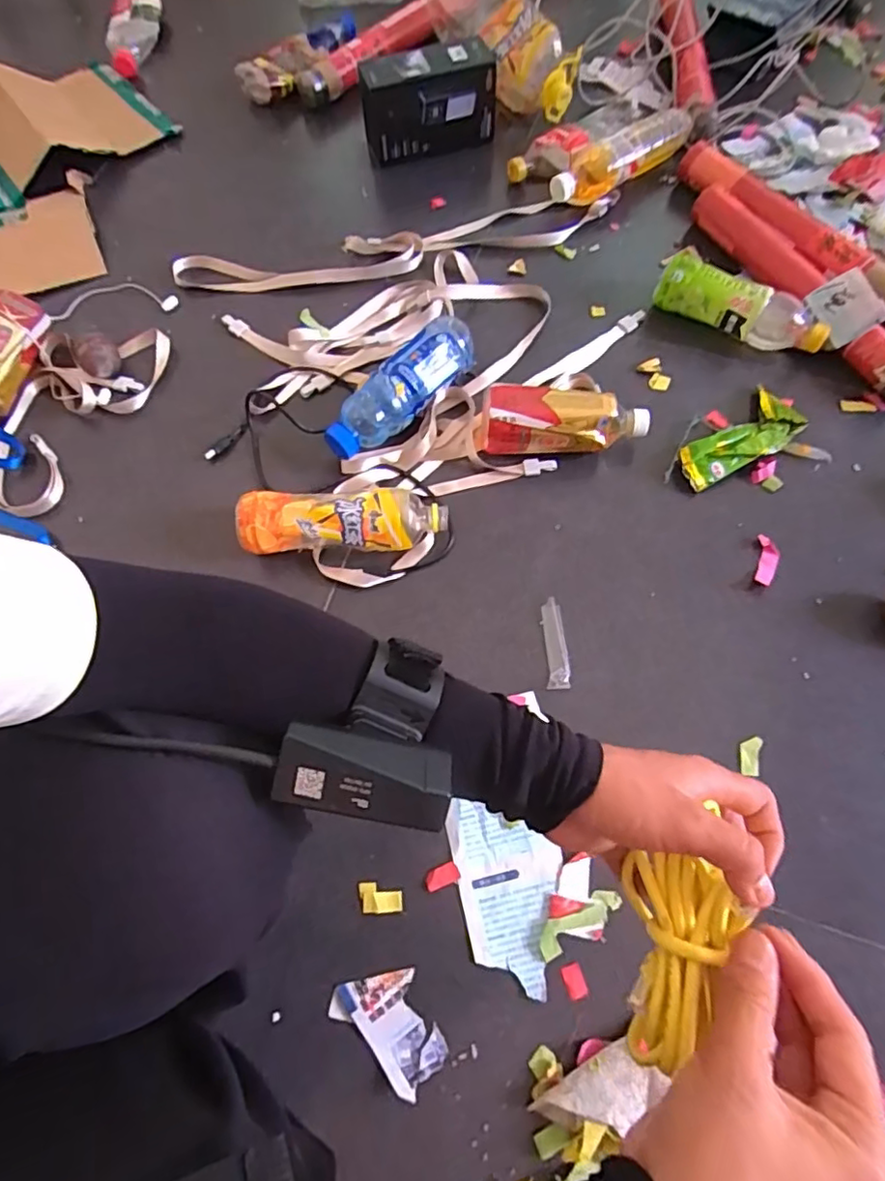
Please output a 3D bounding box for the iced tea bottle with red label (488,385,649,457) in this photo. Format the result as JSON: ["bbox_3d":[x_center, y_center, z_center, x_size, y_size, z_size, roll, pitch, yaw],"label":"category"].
[{"bbox_3d":[0.137,-0.186,0.674,0.179,0.070,0.062,6,69,5],"label":"iced tea bottle with red label"}]

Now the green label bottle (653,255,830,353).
[{"bbox_3d":[0.356,-0.339,0.721,0.199,0.065,0.061,21,71,10],"label":"green label bottle"}]

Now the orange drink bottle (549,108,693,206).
[{"bbox_3d":[0.245,-0.601,0.844,0.216,0.051,0.066,-31,71,-10],"label":"orange drink bottle"}]

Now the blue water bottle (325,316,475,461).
[{"bbox_3d":[-0.045,-0.229,0.695,0.212,0.065,0.058,-42,73,-13],"label":"blue water bottle"}]

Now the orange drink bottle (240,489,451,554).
[{"bbox_3d":[-0.103,-0.070,0.635,0.211,0.064,0.060,-3,68,1],"label":"orange drink bottle"}]

